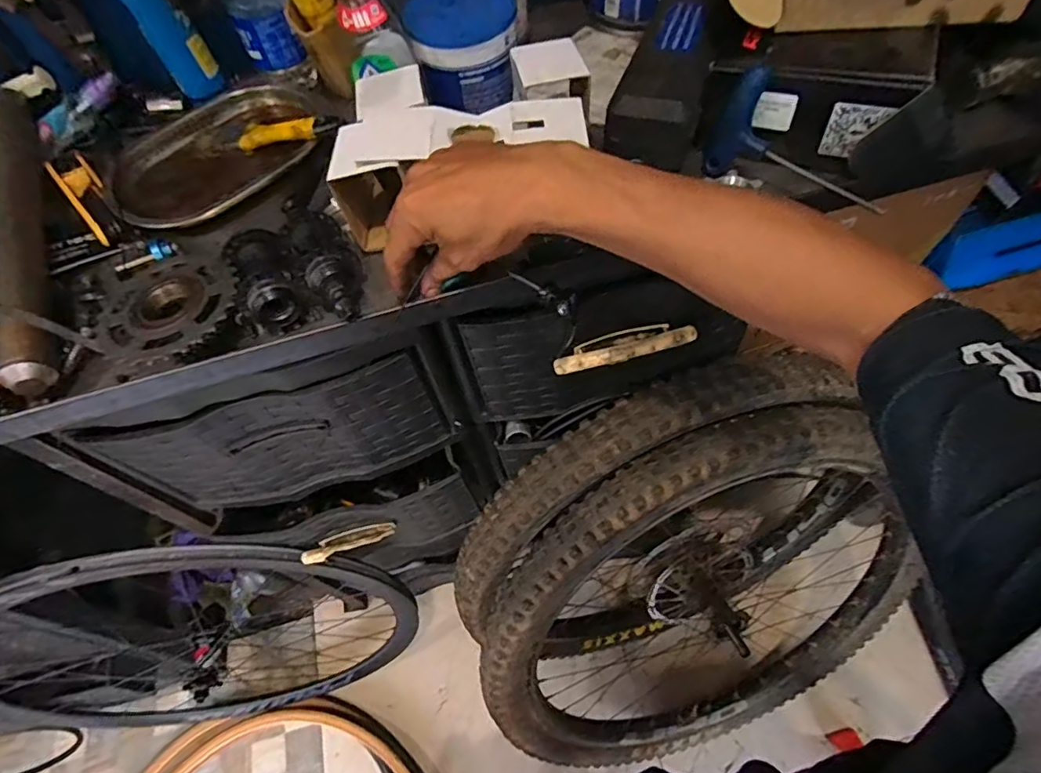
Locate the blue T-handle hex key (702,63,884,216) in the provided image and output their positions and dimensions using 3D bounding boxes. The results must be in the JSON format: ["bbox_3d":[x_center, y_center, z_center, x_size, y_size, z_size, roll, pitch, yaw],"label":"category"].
[{"bbox_3d":[0.220,-0.189,0.427,0.146,0.083,0.021,33,68,23],"label":"blue T-handle hex key"}]

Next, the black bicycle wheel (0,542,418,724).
[{"bbox_3d":[-0.478,0.395,0.825,0.623,0.605,0.147,-9,59,1],"label":"black bicycle wheel"}]

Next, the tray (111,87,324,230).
[{"bbox_3d":[-0.308,-0.241,0.555,0.210,0.027,0.138,-35,62,-14],"label":"tray"}]

